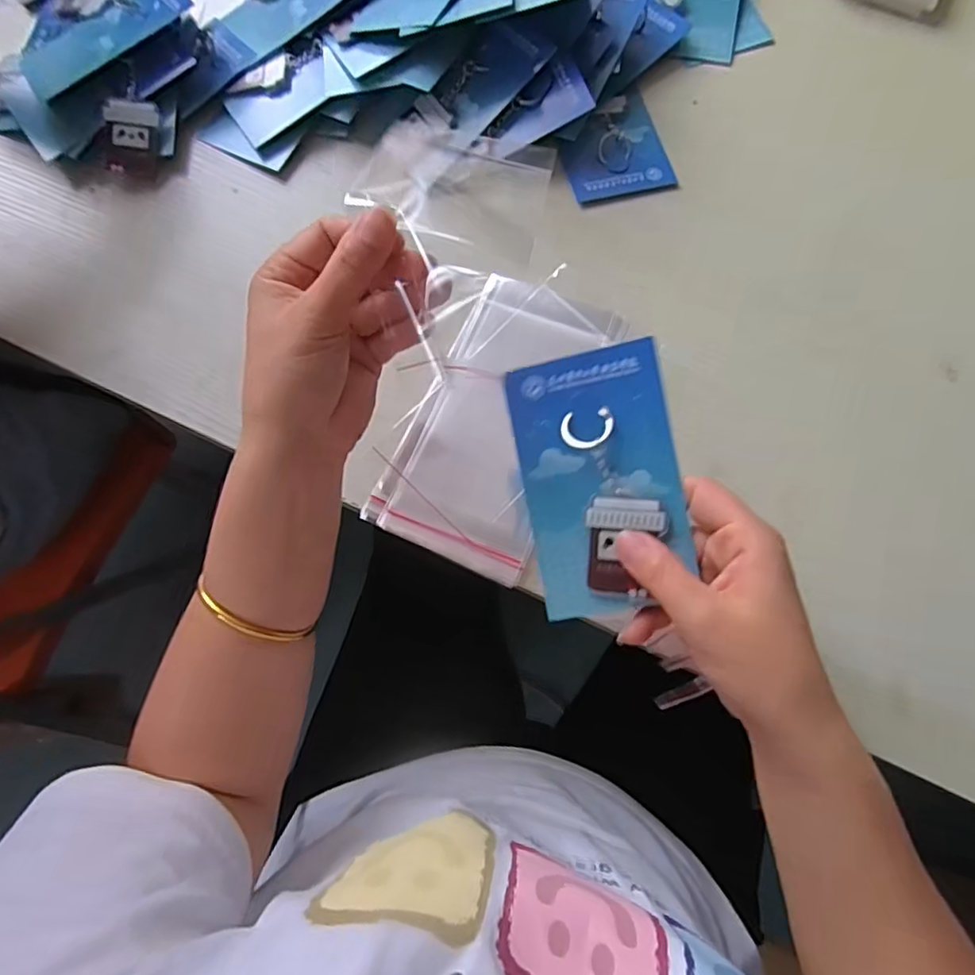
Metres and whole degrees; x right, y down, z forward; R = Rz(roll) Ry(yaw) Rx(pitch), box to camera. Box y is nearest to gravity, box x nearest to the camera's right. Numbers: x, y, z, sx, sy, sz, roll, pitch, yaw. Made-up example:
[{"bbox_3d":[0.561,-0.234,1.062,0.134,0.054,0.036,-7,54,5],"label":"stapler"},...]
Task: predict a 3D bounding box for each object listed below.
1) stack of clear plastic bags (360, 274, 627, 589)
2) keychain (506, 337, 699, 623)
[{"bbox_3d":[0.007,-0.045,0.391,0.106,0.015,0.193,24,77,7],"label":"stack of clear plastic bags"},{"bbox_3d":[0.058,-0.002,0.303,0.079,0.005,0.132,-10,91,14],"label":"keychain"}]

